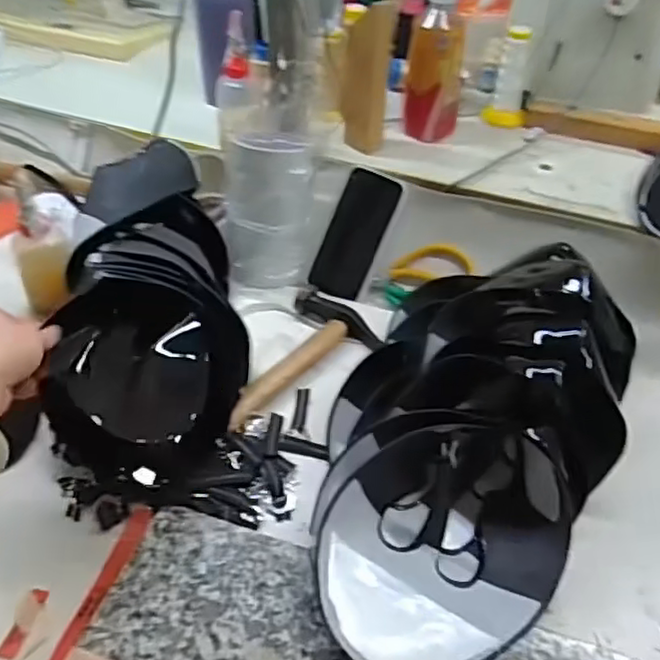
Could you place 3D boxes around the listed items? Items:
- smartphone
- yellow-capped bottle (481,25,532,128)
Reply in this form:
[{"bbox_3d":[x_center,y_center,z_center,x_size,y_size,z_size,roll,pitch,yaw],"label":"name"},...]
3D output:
[{"bbox_3d":[0.030,-0.117,0.814,0.071,0.154,0.005,28,13,21],"label":"smartphone"},{"bbox_3d":[0.239,-0.337,0.873,0.055,0.116,0.064,12,44,12],"label":"yellow-capped bottle"}]

